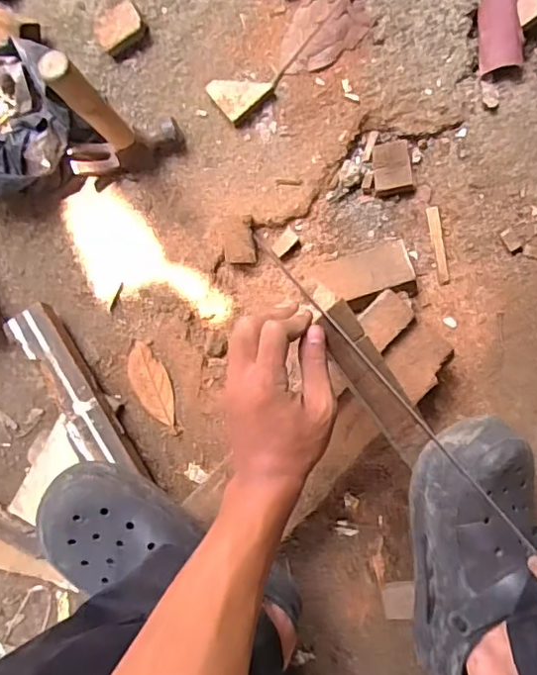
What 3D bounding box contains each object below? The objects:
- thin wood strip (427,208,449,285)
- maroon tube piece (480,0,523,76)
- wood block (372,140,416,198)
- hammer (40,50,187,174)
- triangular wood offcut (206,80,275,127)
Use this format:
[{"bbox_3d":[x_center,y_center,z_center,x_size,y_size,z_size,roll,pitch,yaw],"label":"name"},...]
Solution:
[{"bbox_3d":[0.192,-0.104,0.632,0.013,0.004,0.087,-10,87,8],"label":"thin wood strip"},{"bbox_3d":[0.258,-0.344,0.620,0.042,0.015,0.095,1,88,9],"label":"maroon tube piece"},{"bbox_3d":[0.142,-0.194,0.638,0.044,0.020,0.056,-7,87,8],"label":"wood block"},{"bbox_3d":[-0.175,-0.224,0.576,0.122,0.217,0.033,-16,86,8],"label":"hammer"},{"bbox_3d":[-0.032,-0.290,0.658,0.062,0.021,0.053,-39,83,5],"label":"triangular wood offcut"}]

